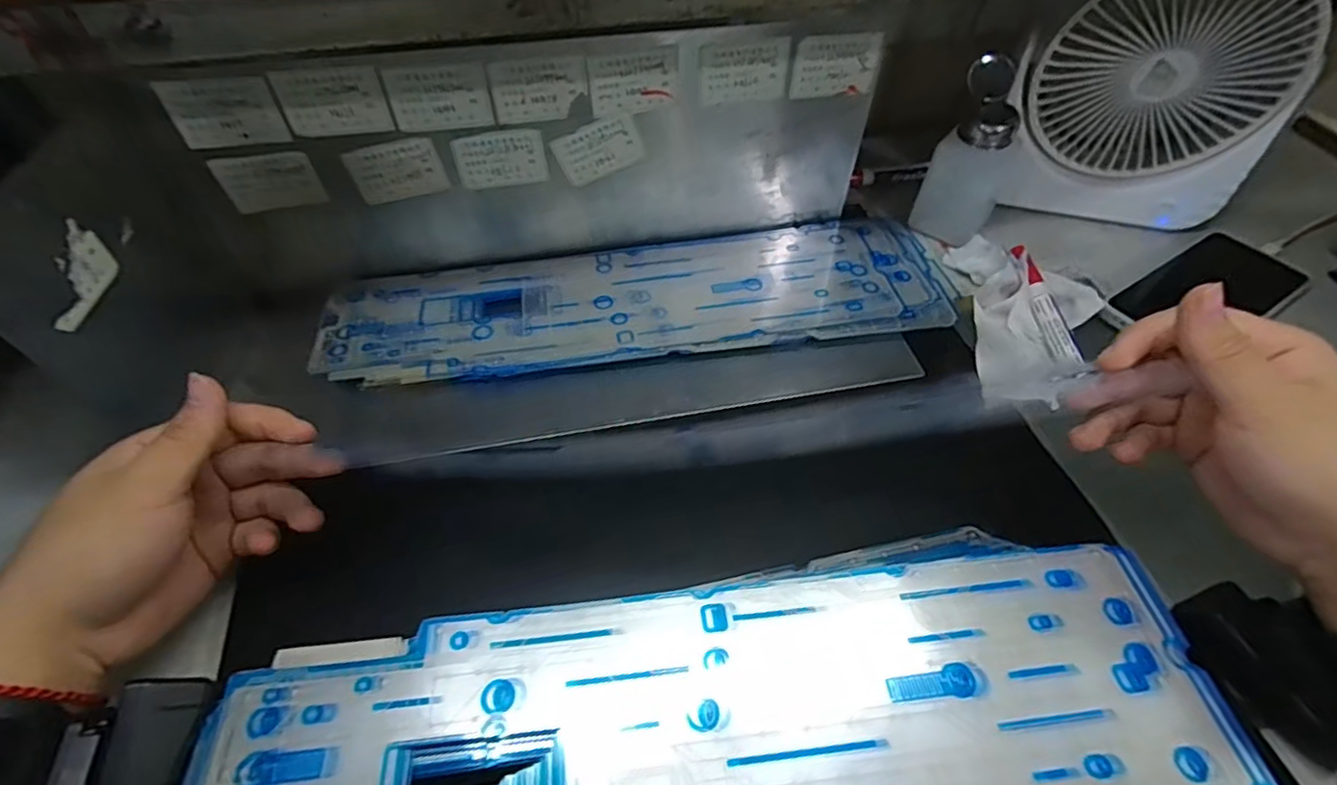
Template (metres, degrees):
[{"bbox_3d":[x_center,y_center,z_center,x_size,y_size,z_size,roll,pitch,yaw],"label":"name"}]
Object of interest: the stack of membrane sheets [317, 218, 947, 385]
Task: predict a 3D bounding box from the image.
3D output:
[{"bbox_3d":[-0.020,-0.074,0.449,0.446,0.009,0.128,-7,51,-6],"label":"stack of membrane sheets"}]

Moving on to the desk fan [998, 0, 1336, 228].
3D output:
[{"bbox_3d":[0.354,-0.209,0.453,0.182,0.176,0.064,20,53,17],"label":"desk fan"}]

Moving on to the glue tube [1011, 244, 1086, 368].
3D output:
[{"bbox_3d":[0.268,-0.065,0.431,0.018,0.011,0.107,-1,60,-1],"label":"glue tube"}]

